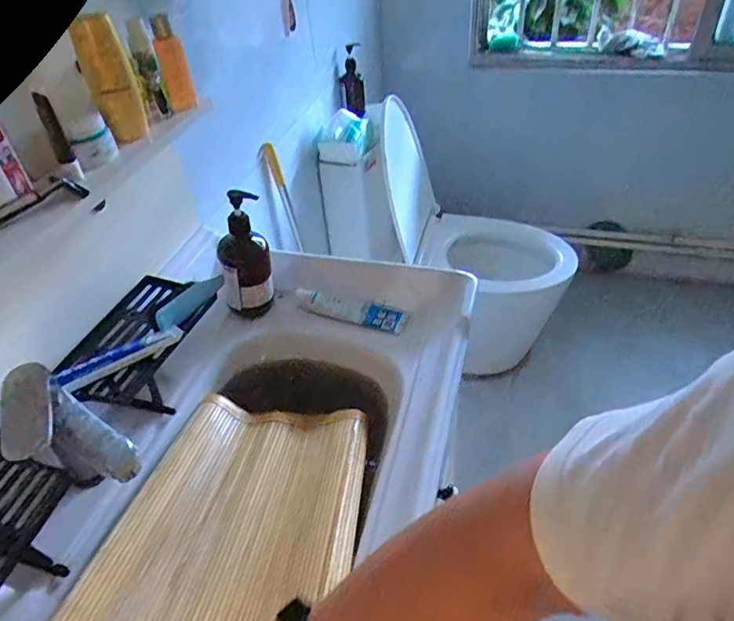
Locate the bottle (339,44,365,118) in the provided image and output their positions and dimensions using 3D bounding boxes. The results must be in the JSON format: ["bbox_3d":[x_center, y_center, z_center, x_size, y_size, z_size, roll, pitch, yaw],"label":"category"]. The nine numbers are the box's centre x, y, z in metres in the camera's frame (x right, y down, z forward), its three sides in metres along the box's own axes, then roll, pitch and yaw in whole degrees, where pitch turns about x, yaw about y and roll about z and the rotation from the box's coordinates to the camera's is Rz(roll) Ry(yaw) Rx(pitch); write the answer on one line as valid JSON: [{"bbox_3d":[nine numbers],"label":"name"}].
[{"bbox_3d":[-0.042,-0.653,1.531,0.060,0.182,0.075,-3,42,4],"label":"bottle"}]

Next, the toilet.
[{"bbox_3d":[0.281,-0.233,1.644,0.649,0.719,0.436,10,44,17],"label":"toilet"}]

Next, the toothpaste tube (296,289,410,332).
[{"bbox_3d":[-0.026,-0.002,0.807,0.176,0.028,0.047,13,45,20],"label":"toothpaste tube"}]

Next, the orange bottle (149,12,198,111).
[{"bbox_3d":[-0.248,-0.316,0.689,0.034,0.113,0.023,-18,43,-13],"label":"orange bottle"}]

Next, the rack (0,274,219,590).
[{"bbox_3d":[-0.329,0.148,0.593,0.129,0.105,0.497,9,44,16],"label":"rack"}]

